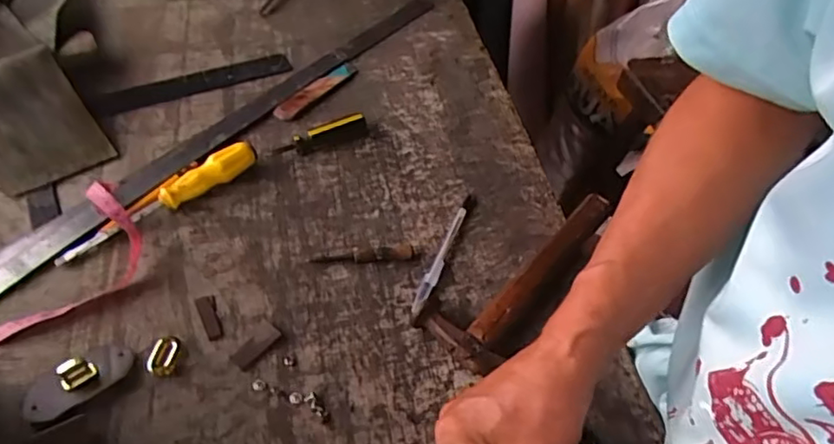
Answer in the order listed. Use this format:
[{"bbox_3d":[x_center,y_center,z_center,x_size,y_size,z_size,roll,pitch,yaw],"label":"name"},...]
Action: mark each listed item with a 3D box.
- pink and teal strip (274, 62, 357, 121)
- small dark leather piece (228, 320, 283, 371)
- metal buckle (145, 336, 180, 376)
[{"bbox_3d":[-0.117,-0.159,0.705,0.026,0.006,0.133,28,52,17],"label":"pink and teal strip"},{"bbox_3d":[-0.132,0.100,0.481,0.020,0.004,0.043,31,53,20],"label":"small dark leather piece"},{"bbox_3d":[-0.202,0.105,0.468,0.023,0.008,0.030,3,49,-4],"label":"metal buckle"}]

